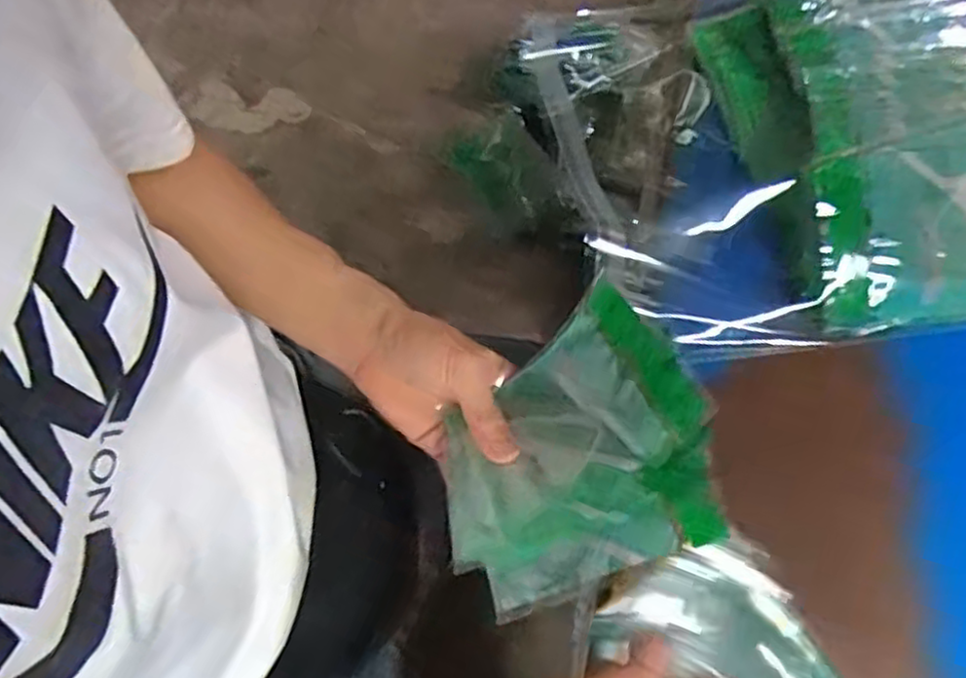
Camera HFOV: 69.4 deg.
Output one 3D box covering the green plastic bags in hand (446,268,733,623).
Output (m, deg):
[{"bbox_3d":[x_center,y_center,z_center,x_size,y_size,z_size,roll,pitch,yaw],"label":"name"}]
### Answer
[{"bbox_3d":[0.048,0.067,0.389,0.157,0.030,0.142,-43,52,11],"label":"green plastic bags in hand"}]

